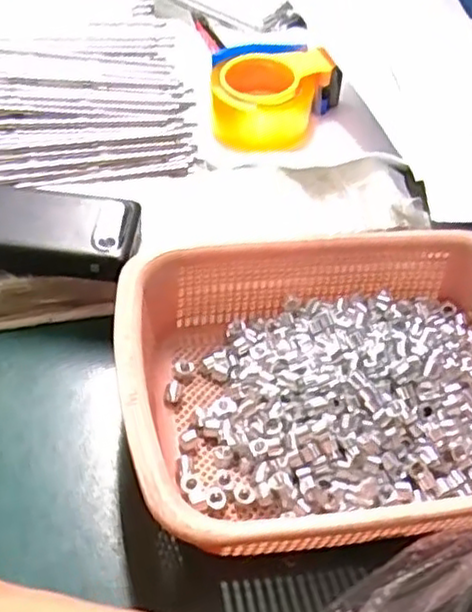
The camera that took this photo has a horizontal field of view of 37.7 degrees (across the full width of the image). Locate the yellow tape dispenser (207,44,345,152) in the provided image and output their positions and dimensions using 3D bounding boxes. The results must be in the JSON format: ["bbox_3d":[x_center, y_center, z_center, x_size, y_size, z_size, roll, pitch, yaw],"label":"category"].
[{"bbox_3d":[0.042,-0.211,0.700,0.133,0.061,0.101,3,47,-4],"label":"yellow tape dispenser"}]

